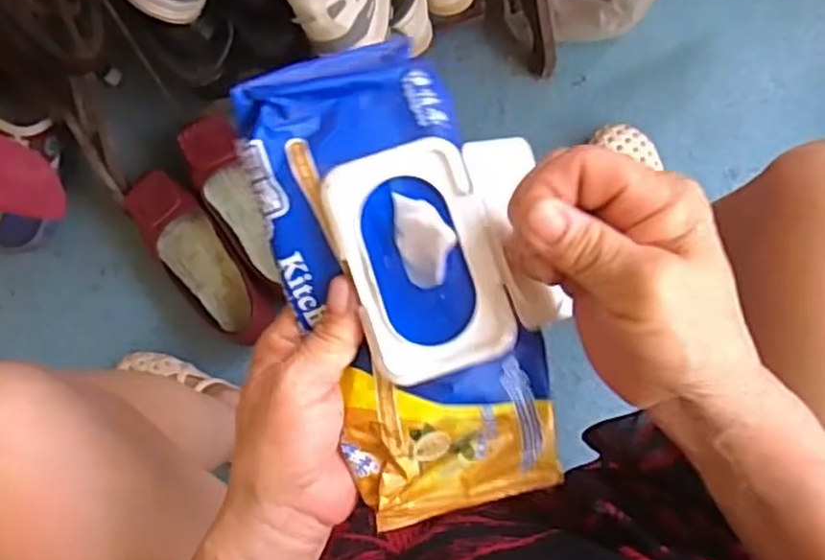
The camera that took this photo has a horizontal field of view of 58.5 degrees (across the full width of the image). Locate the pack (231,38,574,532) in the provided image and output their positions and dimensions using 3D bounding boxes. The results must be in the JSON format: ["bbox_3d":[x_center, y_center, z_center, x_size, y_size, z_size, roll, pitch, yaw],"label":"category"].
[{"bbox_3d":[0.006,-0.004,0.323,0.123,0.042,0.211,-20,90,0],"label":"pack"}]

